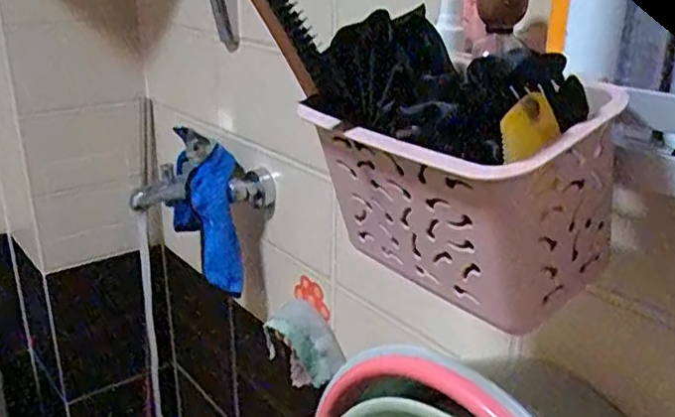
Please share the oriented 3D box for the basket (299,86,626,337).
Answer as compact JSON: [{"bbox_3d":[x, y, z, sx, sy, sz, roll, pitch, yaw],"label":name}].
[{"bbox_3d":[0.072,-0.008,0.409,0.116,0.117,0.167,-16,27,-37],"label":"basket"}]

